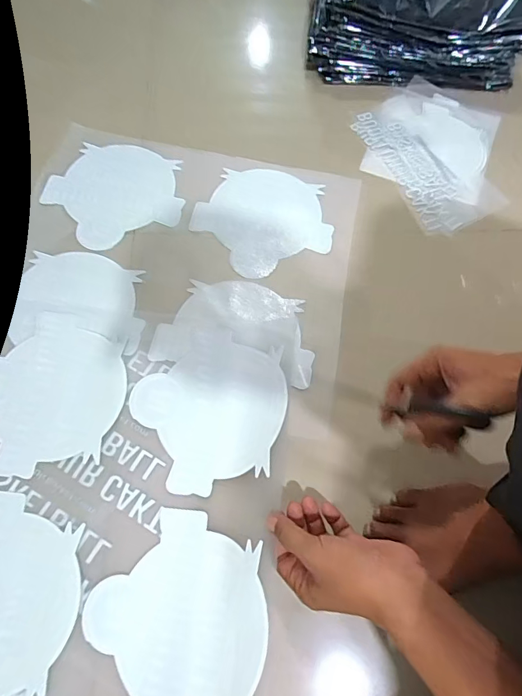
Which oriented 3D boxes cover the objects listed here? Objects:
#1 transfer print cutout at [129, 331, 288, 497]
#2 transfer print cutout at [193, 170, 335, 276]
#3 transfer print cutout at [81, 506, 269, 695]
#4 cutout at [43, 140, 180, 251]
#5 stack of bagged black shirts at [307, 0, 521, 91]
[{"bbox_3d":[-0.065,0.069,0.500,0.176,0.028,0.191,15,68,4],"label":"transfer print cutout"},{"bbox_3d":[0.004,-0.187,0.624,0.198,0.005,0.180,11,70,1],"label":"transfer print cutout"},{"bbox_3d":[-0.083,0.272,0.417,0.179,0.021,0.197,7,65,18],"label":"transfer print cutout"},{"bbox_3d":[-0.219,-0.228,0.627,0.197,0.007,0.179,7,69,1],"label":"cutout"},{"bbox_3d":[0.273,-0.585,0.721,0.367,0.135,0.229,4,68,0],"label":"stack of bagged black shirts"}]

